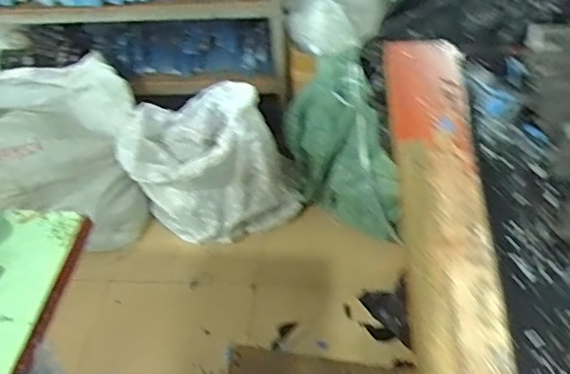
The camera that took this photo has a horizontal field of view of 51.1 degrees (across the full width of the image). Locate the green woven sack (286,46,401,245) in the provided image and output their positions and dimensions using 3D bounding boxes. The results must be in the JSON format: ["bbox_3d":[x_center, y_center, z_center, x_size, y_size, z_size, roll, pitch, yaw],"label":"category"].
[{"bbox_3d":[0.195,-0.115,1.840,0.455,0.555,0.148,29,54,30],"label":"green woven sack"}]

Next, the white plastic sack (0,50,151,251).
[{"bbox_3d":[-0.713,-0.056,1.845,0.456,0.514,0.401,2,45,8],"label":"white plastic sack"}]

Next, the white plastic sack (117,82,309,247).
[{"bbox_3d":[-0.240,-0.071,1.907,0.526,0.527,0.233,-2,45,4],"label":"white plastic sack"}]

